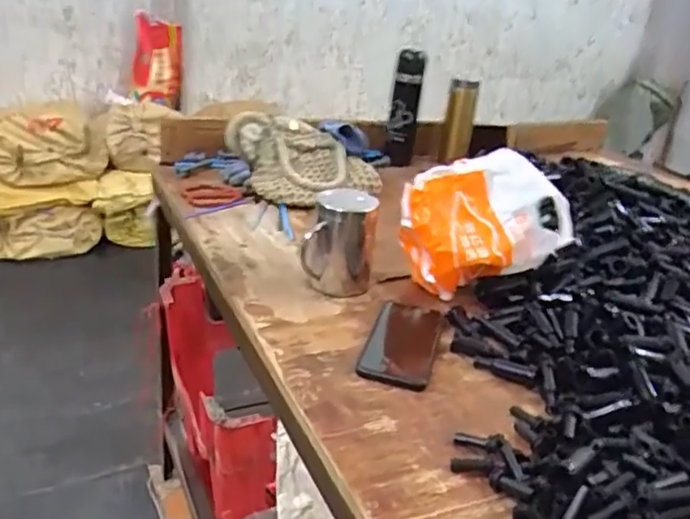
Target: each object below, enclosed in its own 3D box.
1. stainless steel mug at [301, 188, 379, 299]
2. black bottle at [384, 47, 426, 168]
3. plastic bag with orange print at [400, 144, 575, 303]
[{"bbox_3d":[-0.005,-0.023,0.802,0.081,0.127,0.091,9,26,4],"label":"stainless steel mug"},{"bbox_3d":[0.123,-0.305,1.296,0.062,0.221,0.070,8,26,2],"label":"black bottle"},{"bbox_3d":[0.166,-0.036,0.804,0.205,0.164,0.109,-3,27,-20],"label":"plastic bag with orange print"}]

